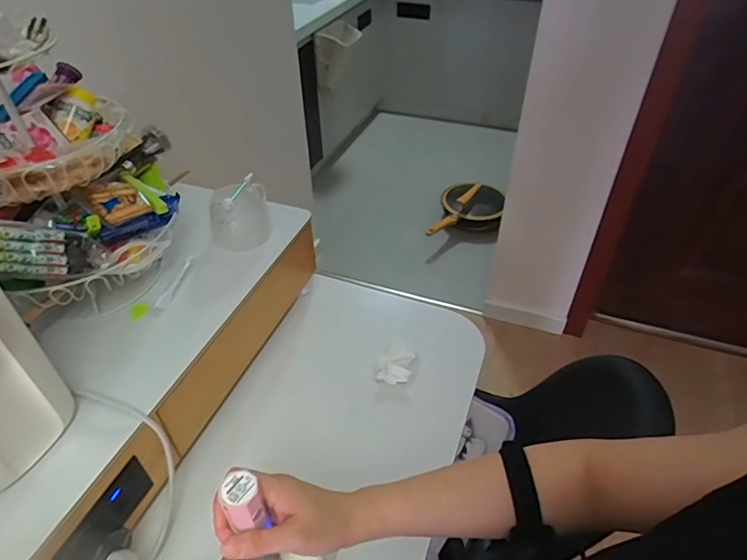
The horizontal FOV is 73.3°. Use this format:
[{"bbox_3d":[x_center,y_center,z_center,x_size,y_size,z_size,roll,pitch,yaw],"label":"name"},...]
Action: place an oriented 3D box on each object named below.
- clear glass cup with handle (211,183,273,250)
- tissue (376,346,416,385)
[{"bbox_3d":[-0.217,-0.101,0.826,0.099,0.093,0.091,0,42,0],"label":"clear glass cup with handle"},{"bbox_3d":[0.037,0.140,0.828,0.050,0.026,0.060,13,44,14],"label":"tissue"}]

